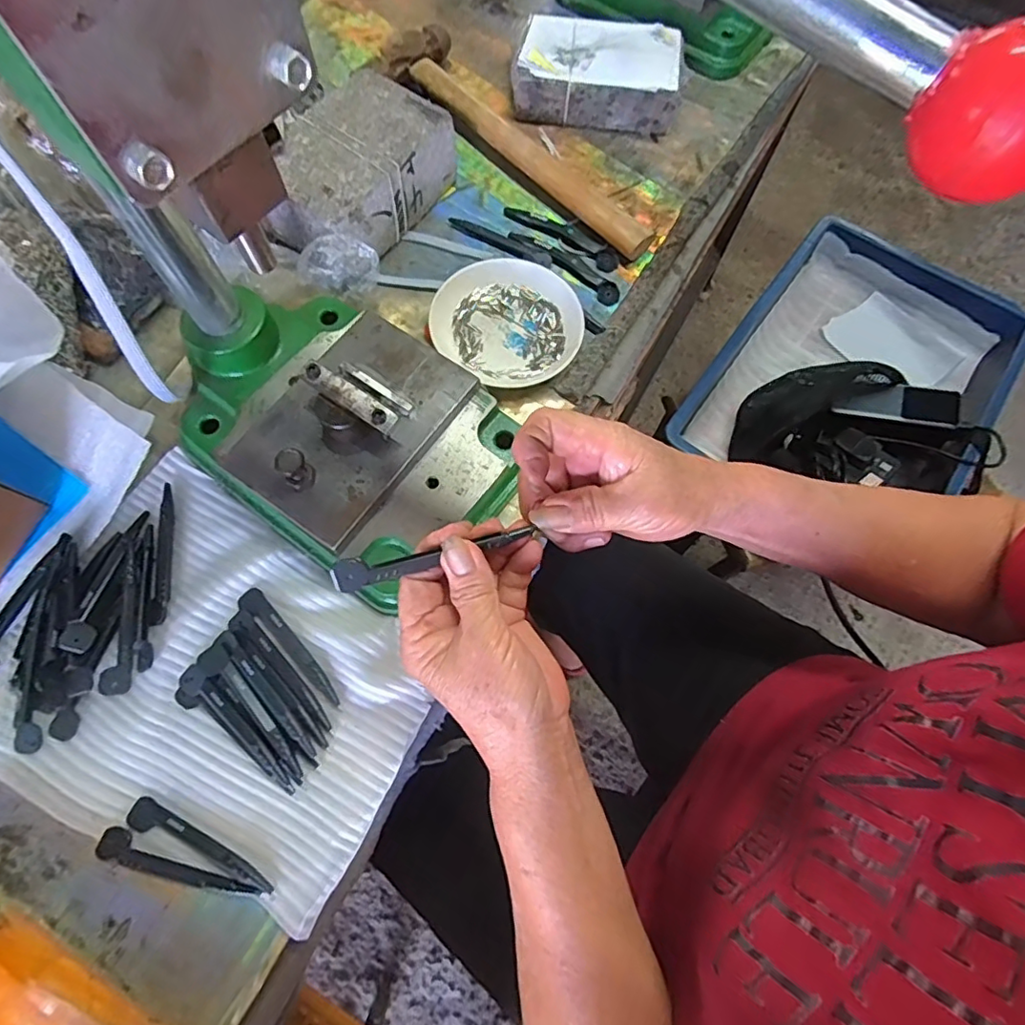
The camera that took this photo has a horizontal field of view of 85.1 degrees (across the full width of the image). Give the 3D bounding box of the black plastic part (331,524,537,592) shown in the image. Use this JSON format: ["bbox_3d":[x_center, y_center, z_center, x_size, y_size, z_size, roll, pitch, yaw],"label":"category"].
[{"bbox_3d":[-0.038,0.021,0.275,0.098,0.010,0.012,-13,68,-11],"label":"black plastic part"}]

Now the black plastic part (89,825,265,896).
[{"bbox_3d":[-0.193,0.205,0.320,0.100,0.004,0.016,18,70,4],"label":"black plastic part"}]

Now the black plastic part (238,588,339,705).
[{"bbox_3d":[-0.144,0.085,0.363,0.095,0.006,0.015,40,73,12],"label":"black plastic part"}]

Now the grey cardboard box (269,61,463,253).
[{"bbox_3d":[-0.128,-0.279,0.467,0.102,0.062,0.156,32,73,10],"label":"grey cardboard box"}]

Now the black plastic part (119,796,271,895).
[{"bbox_3d":[-0.182,0.194,0.324,0.099,0.004,0.016,24,71,7],"label":"black plastic part"}]

